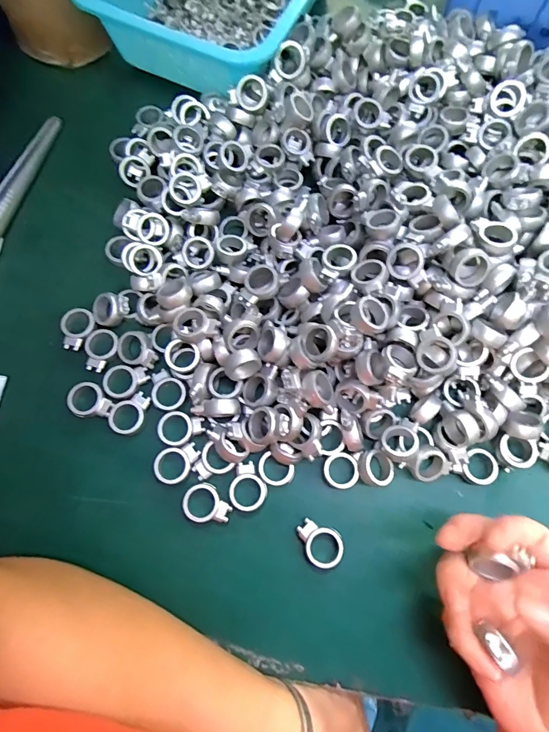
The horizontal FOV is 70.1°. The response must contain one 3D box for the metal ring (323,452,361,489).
[{"bbox_3d":[0.050,0.077,0.288,0.026,0.004,0.025,0,74,0],"label":"metal ring"}]

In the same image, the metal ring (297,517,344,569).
[{"bbox_3d":[0.032,0.124,0.276,0.035,0.008,0.026,43,78,11],"label":"metal ring"}]

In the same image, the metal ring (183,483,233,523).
[{"bbox_3d":[-0.048,0.099,0.279,0.034,0.004,0.026,22,75,6],"label":"metal ring"}]

